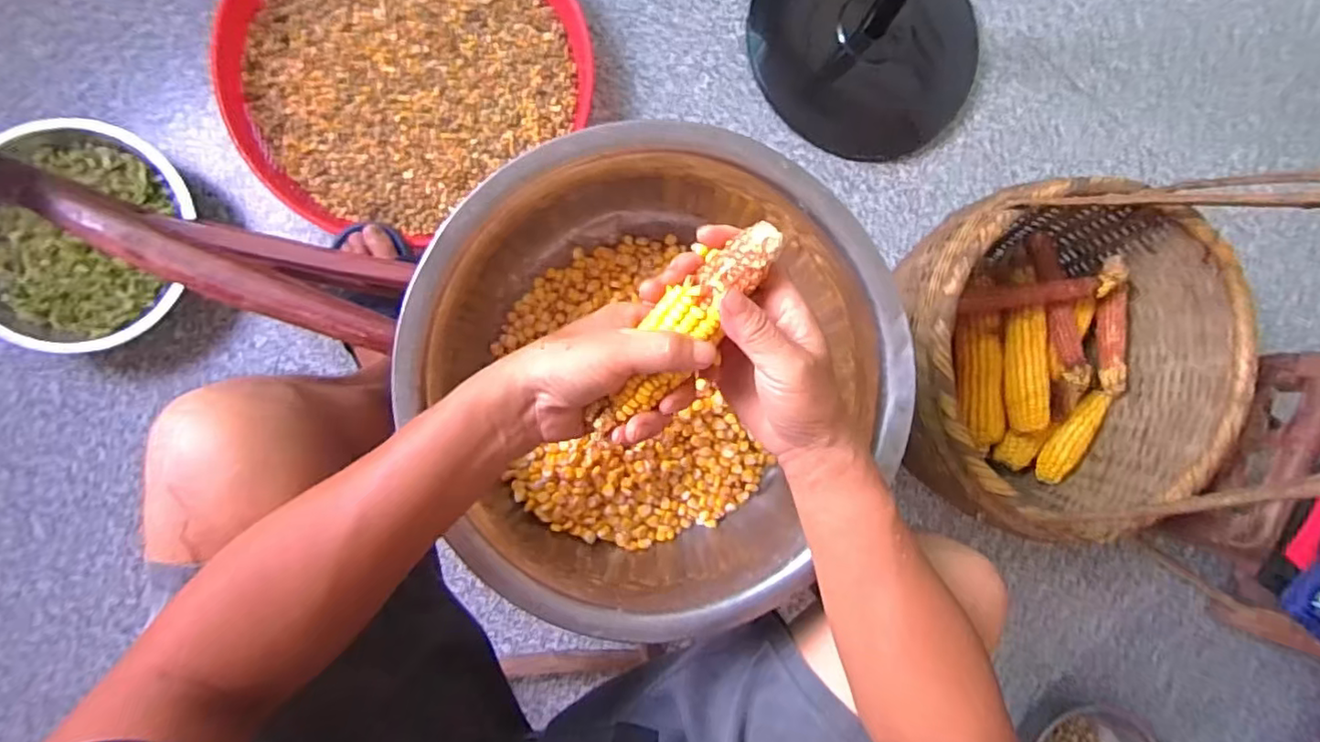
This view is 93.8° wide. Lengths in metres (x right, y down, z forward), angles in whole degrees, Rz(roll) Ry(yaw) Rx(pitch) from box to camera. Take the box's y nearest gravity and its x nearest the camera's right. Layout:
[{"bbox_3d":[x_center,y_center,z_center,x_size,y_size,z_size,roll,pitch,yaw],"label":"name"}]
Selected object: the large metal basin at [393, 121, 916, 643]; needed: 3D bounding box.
[{"bbox_3d":[0.004,0.009,0.464,0.325,0.133,0.333,0,89,-7],"label":"large metal basin"}]

